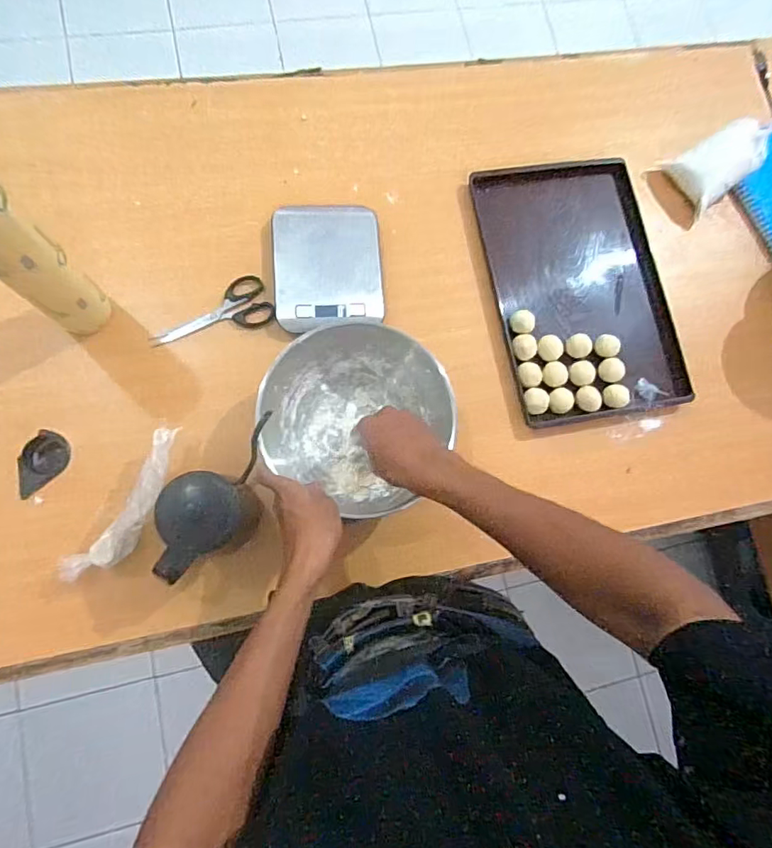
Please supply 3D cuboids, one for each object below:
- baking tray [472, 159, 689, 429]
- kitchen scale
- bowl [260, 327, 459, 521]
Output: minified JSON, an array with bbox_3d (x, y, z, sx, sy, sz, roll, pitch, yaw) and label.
[{"bbox_3d":[0.270,-0.197,0.712,0.239,0.026,0.375,-9,81,-10],"label":"baking tray"},{"bbox_3d":[-0.076,-0.203,0.679,0.137,0.029,0.168,-3,80,-9],"label":"kitchen scale"},{"bbox_3d":[-0.034,-0.013,0.614,0.209,0.086,0.204,1,82,-6],"label":"bowl"}]

